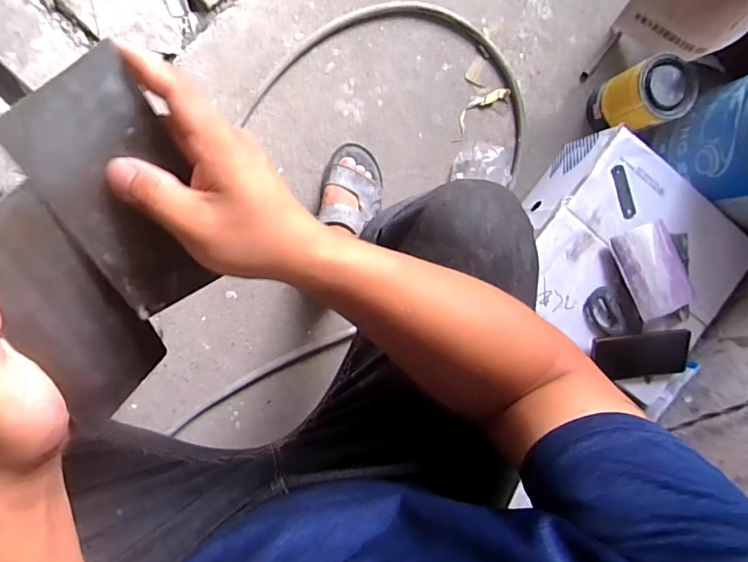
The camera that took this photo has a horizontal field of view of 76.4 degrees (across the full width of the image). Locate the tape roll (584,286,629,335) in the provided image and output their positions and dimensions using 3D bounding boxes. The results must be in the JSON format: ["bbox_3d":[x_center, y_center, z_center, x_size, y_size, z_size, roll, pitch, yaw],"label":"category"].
[{"bbox_3d":[0.365,0.048,0.750,0.060,0.018,0.075,-23,98,-9],"label":"tape roll"}]

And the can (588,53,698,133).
[{"bbox_3d":[0.481,-0.330,0.865,0.116,0.149,0.109,0,93,-10],"label":"can"}]

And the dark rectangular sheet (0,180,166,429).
[{"bbox_3d":[-0.168,0.017,0.266,0.005,0.065,0.129,-1,127,25],"label":"dark rectangular sheet"}]

